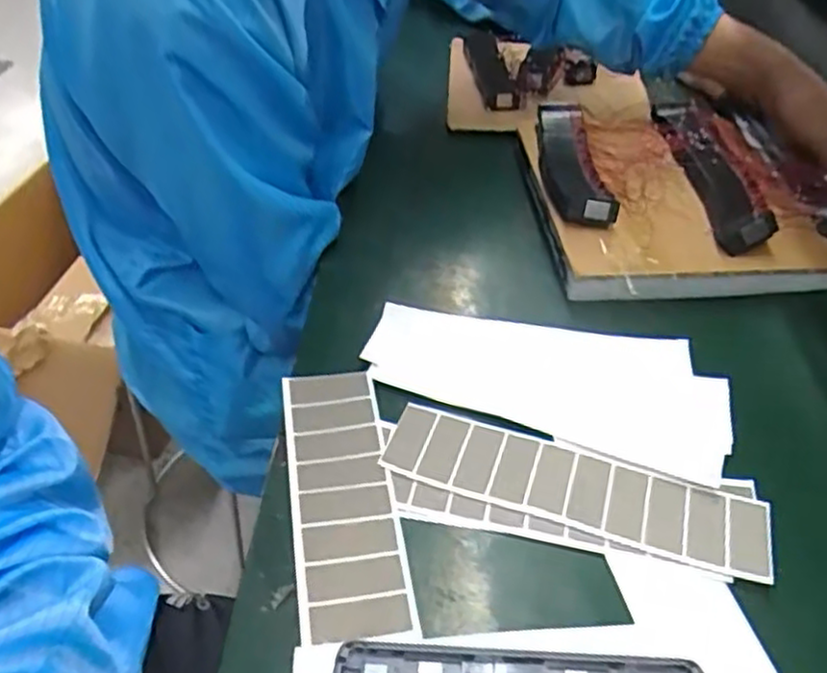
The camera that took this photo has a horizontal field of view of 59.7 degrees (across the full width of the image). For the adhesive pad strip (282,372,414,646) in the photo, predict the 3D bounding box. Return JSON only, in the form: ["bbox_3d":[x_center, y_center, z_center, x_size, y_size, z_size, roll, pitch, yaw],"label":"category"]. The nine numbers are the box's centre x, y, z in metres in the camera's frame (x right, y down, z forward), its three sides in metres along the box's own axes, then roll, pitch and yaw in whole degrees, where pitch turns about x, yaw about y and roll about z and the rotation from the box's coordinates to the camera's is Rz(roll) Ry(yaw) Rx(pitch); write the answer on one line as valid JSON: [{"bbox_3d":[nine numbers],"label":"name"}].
[{"bbox_3d":[-0.040,0.085,0.403,0.053,0.005,0.171,-4,42,-11],"label":"adhesive pad strip"}]

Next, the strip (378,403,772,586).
[{"bbox_3d":[0.091,0.086,0.414,0.213,0.006,0.055,15,41,13],"label":"strip"}]

